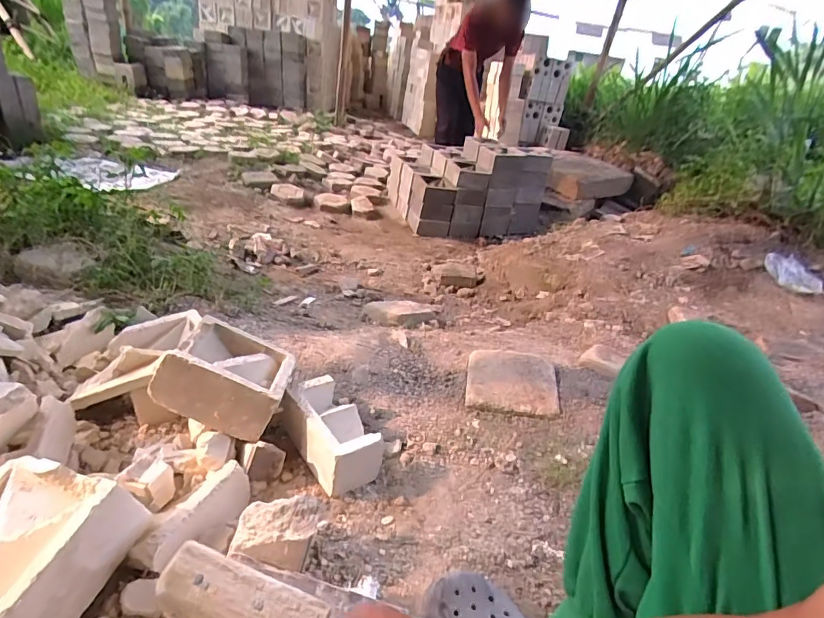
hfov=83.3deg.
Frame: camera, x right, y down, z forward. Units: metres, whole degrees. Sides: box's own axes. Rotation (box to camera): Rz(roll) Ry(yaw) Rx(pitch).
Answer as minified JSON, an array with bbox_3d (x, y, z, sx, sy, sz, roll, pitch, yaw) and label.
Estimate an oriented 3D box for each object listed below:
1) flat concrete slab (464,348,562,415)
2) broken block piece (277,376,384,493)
[{"bbox_3d":[0.232,0.163,1.069,0.204,0.043,0.190,12,29,4],"label":"flat concrete slab"},{"bbox_3d":[-0.148,0.220,0.877,0.126,0.099,0.209,-15,37,-36],"label":"broken block piece"}]

